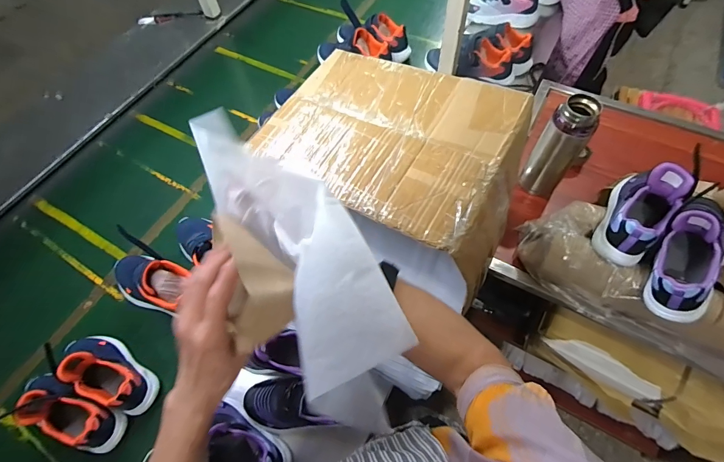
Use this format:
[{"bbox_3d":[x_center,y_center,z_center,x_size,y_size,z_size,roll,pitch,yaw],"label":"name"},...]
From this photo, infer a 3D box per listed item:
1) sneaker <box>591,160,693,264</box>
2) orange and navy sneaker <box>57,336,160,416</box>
[{"bbox_3d":[0.445,-0.043,0.573,0.074,0.102,0.184,30,67,18],"label":"sneaker"},{"bbox_3d":[-0.465,0.246,0.646,0.187,0.119,0.067,30,66,17],"label":"orange and navy sneaker"}]

